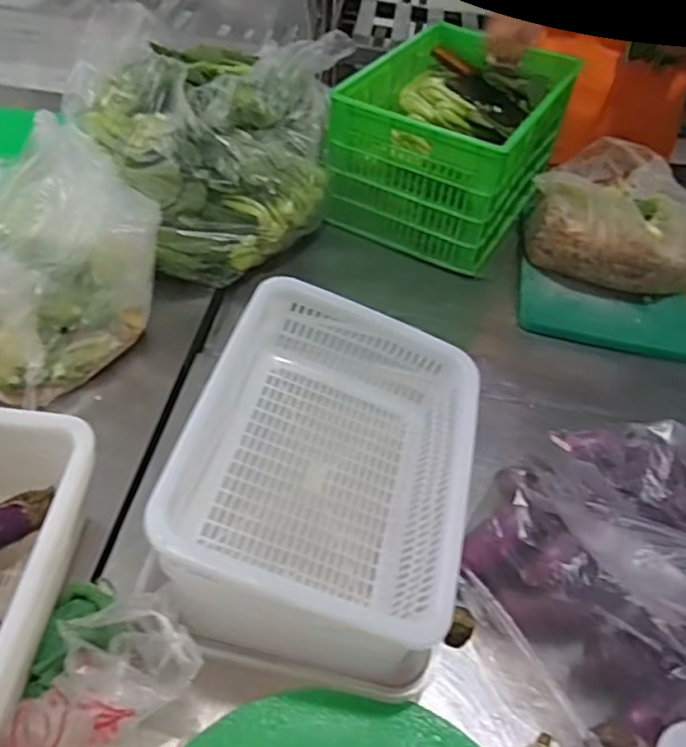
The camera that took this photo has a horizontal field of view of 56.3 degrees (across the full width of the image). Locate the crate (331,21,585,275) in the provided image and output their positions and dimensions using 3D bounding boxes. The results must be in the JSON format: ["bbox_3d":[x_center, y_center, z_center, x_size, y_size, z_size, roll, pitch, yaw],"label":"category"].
[{"bbox_3d":[0.220,-0.464,1.270,0.334,0.238,0.484,24,49,15],"label":"crate"}]

